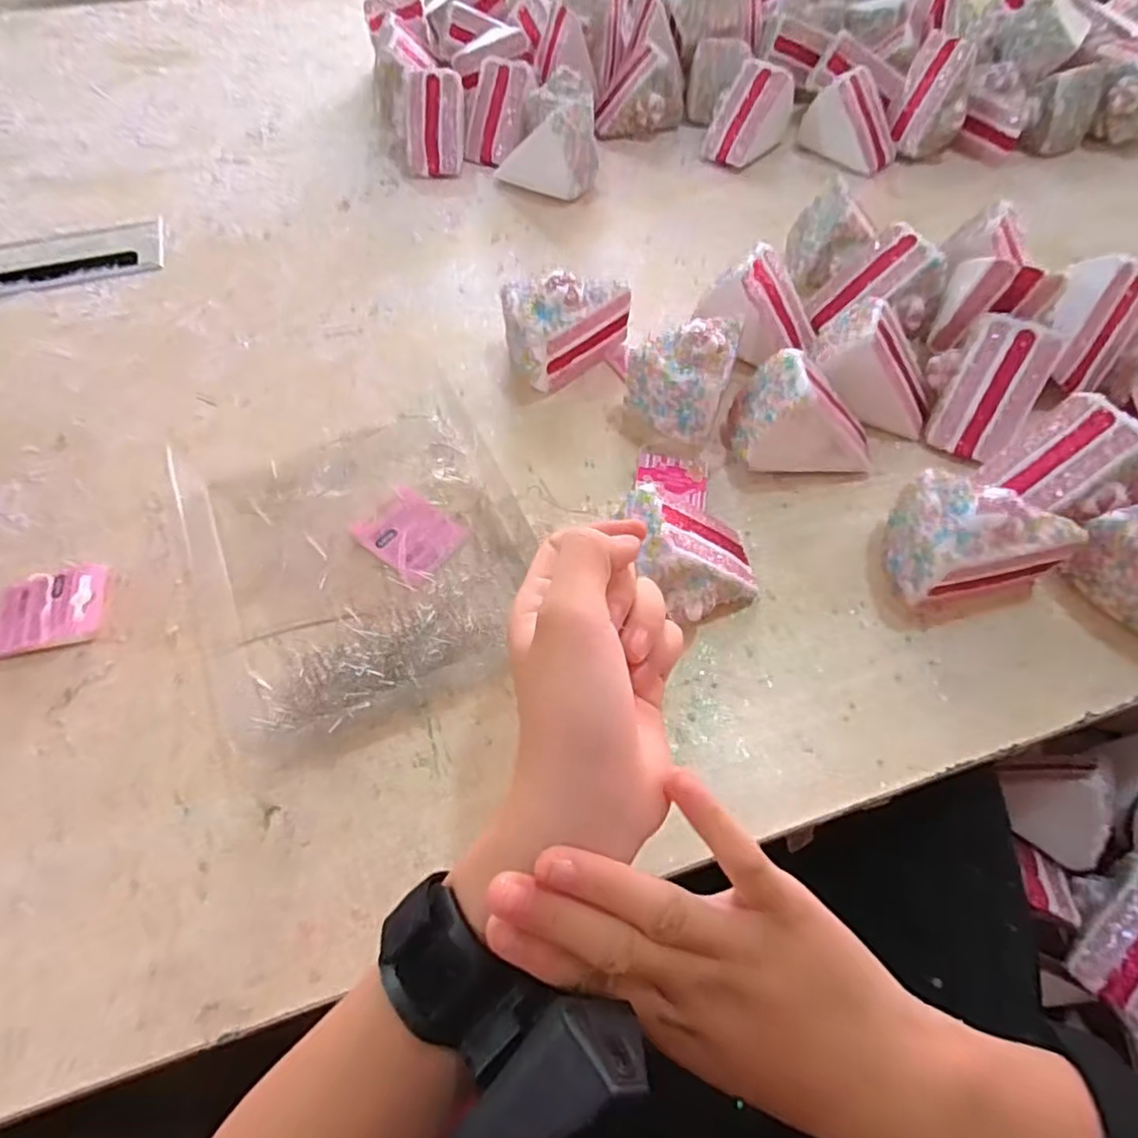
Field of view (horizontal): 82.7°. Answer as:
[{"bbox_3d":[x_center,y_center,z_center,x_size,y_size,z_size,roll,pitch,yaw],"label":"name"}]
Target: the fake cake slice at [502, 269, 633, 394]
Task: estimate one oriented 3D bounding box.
[{"bbox_3d":[0.001,-0.163,0.442,0.085,0.062,0.054,-3,59,-2],"label":"fake cake slice"}]

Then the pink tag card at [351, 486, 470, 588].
[{"bbox_3d":[-0.094,-0.021,0.385,0.055,0.004,0.045,35,65,19],"label":"pink tag card"}]

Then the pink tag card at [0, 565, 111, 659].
[{"bbox_3d":[-0.286,0.023,0.353,0.059,0.011,0.045,-14,65,-10],"label":"pink tag card"}]

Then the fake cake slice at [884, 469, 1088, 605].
[{"bbox_3d":[0.221,-0.021,0.357,0.080,0.056,0.061,-14,60,-9],"label":"fake cake slice"}]

